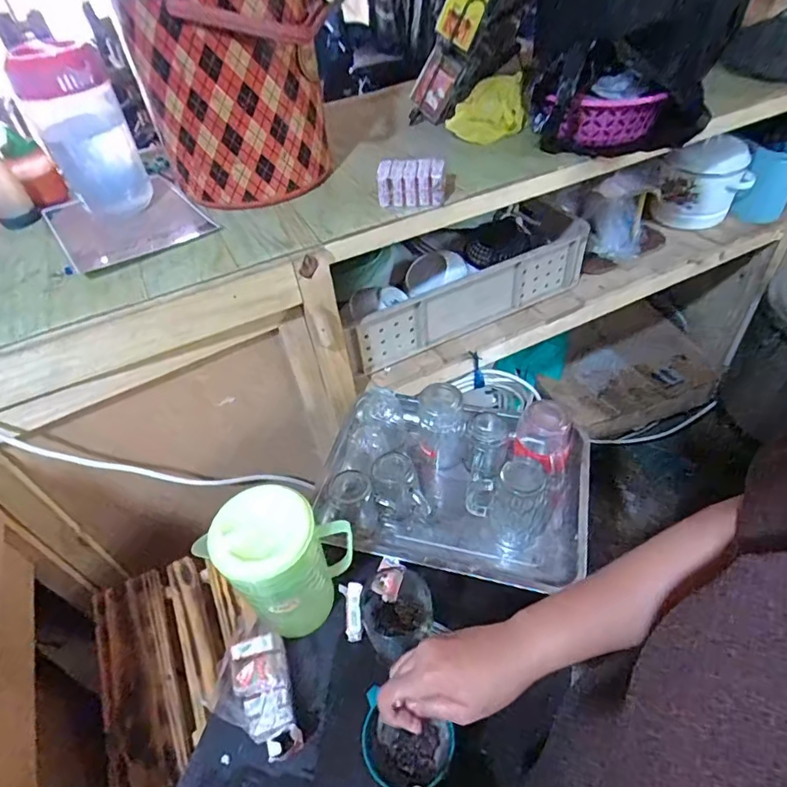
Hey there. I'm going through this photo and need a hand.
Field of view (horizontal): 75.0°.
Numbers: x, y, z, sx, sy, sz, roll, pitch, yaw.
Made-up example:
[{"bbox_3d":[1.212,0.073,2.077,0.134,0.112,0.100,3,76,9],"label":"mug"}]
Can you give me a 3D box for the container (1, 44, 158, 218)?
[{"bbox_3d":[-0.490,-0.415,0.817,0.116,0.230,0.135,-28,51,-19],"label":"container"}]

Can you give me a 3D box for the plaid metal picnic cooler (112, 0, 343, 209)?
[{"bbox_3d":[-0.230,-0.456,0.770,0.197,0.316,0.201,29,56,28],"label":"plaid metal picnic cooler"}]

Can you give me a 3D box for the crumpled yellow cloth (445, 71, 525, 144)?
[{"bbox_3d":[0.175,-0.540,0.969,0.138,0.096,0.086,4,48,9],"label":"crumpled yellow cloth"}]

